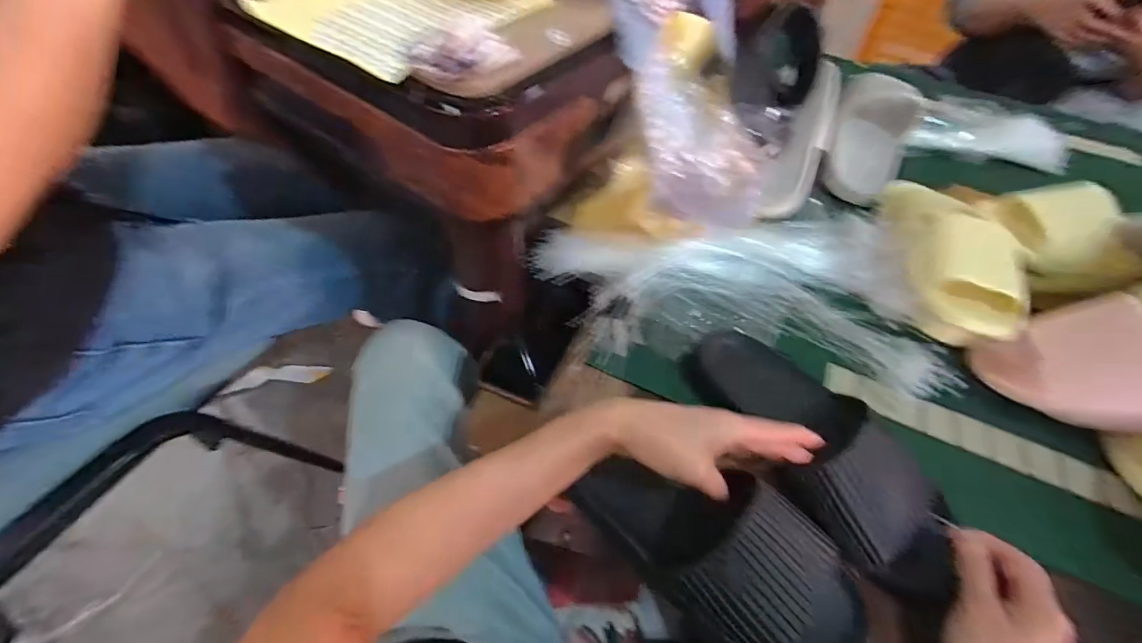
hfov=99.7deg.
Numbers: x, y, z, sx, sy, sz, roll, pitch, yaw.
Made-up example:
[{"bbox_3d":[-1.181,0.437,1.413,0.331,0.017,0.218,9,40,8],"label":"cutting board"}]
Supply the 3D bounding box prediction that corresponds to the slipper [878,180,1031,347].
[{"bbox_3d":[0.422,-0.093,0.550,0.088,0.079,0.260,9,53,2],"label":"slipper"}]

